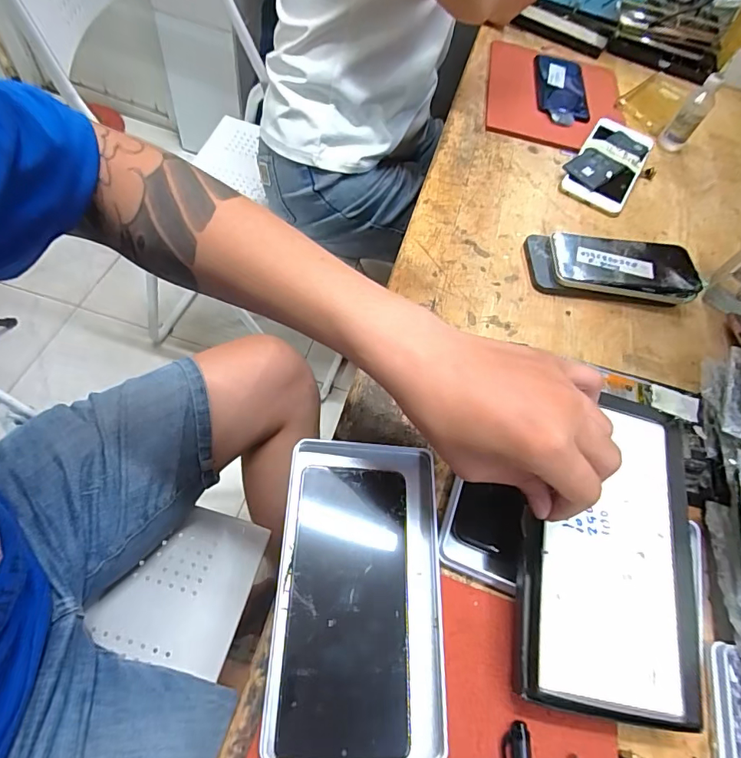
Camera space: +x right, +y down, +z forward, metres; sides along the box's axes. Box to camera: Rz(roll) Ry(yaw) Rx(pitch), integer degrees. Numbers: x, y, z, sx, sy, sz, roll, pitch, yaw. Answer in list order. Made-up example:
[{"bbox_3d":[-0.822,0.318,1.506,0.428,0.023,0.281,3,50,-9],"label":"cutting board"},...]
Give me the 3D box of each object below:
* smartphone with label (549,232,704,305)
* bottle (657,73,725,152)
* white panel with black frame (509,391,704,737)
[{"bbox_3d":[0.256,-0.116,0.471,0.139,0.017,0.070,6,61,4],"label":"smartphone with label"},{"bbox_3d":[0.413,-0.341,0.601,0.034,0.096,0.037,38,61,13],"label":"bottle"},{"bbox_3d":[0.159,0.108,0.303,0.123,0.017,0.191,14,66,-6],"label":"white panel with black frame"}]

